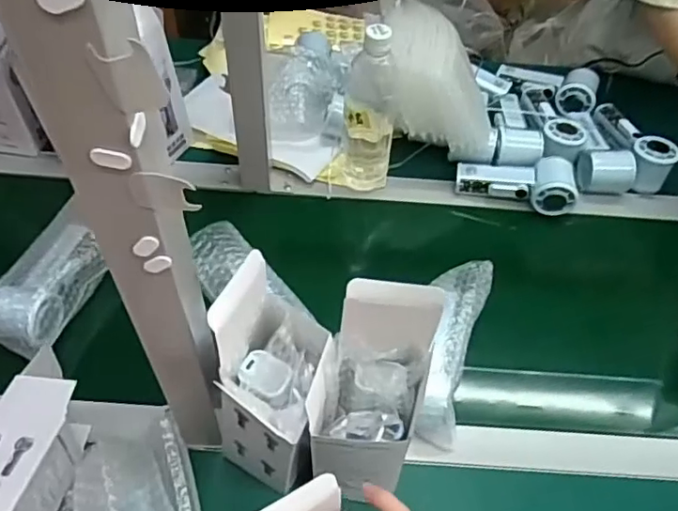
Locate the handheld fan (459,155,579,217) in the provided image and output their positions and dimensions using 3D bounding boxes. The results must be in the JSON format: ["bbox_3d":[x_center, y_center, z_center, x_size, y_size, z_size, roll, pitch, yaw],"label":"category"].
[{"bbox_3d":[0.234,-0.099,0.775,0.152,0.046,0.065,7,54,2],"label":"handheld fan"}]

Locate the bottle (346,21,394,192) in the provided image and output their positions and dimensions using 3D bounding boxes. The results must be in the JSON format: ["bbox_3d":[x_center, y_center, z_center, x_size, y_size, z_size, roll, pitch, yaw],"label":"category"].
[{"bbox_3d":[0.037,-0.171,0.719,0.064,0.221,0.062,7,54,2],"label":"bottle"}]

